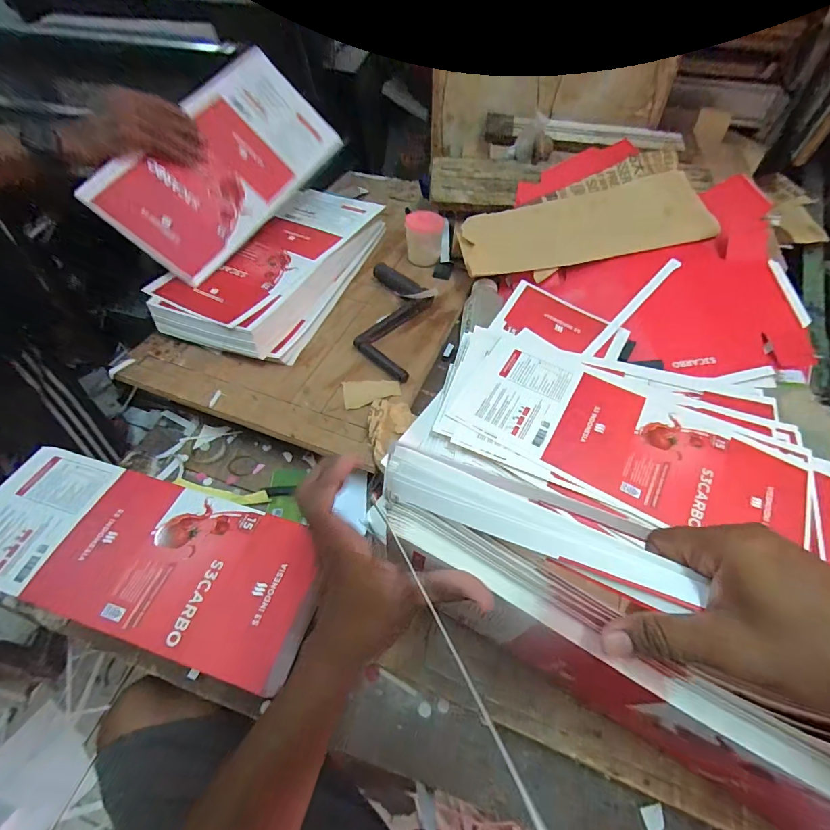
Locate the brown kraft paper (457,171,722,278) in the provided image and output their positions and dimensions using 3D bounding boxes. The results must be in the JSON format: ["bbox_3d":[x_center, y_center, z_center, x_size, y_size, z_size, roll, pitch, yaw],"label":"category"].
[{"bbox_3d":[0.276,-0.310,0.649,0.408,0.016,0.135,-11,72,-2],"label":"brown kraft paper"}]

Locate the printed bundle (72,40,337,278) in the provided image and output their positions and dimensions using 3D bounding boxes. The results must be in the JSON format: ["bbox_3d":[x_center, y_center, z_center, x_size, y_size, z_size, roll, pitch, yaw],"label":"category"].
[{"bbox_3d":[-0.287,-0.389,0.622,0.017,0.176,0.377,0,54,56],"label":"printed bundle"}]

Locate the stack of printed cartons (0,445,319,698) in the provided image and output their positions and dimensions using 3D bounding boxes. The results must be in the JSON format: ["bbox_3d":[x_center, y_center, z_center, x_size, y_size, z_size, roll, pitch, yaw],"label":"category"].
[{"bbox_3d":[-0.277,0.136,0.405,0.377,0.019,0.143,15,54,10],"label":"stack of printed cartons"}]

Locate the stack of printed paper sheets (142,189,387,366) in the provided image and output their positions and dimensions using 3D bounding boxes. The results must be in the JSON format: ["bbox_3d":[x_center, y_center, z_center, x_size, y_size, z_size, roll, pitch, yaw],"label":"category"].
[{"bbox_3d":[-0.210,-0.253,0.661,0.224,0.053,0.403,18,55,13],"label":"stack of printed paper sheets"}]

